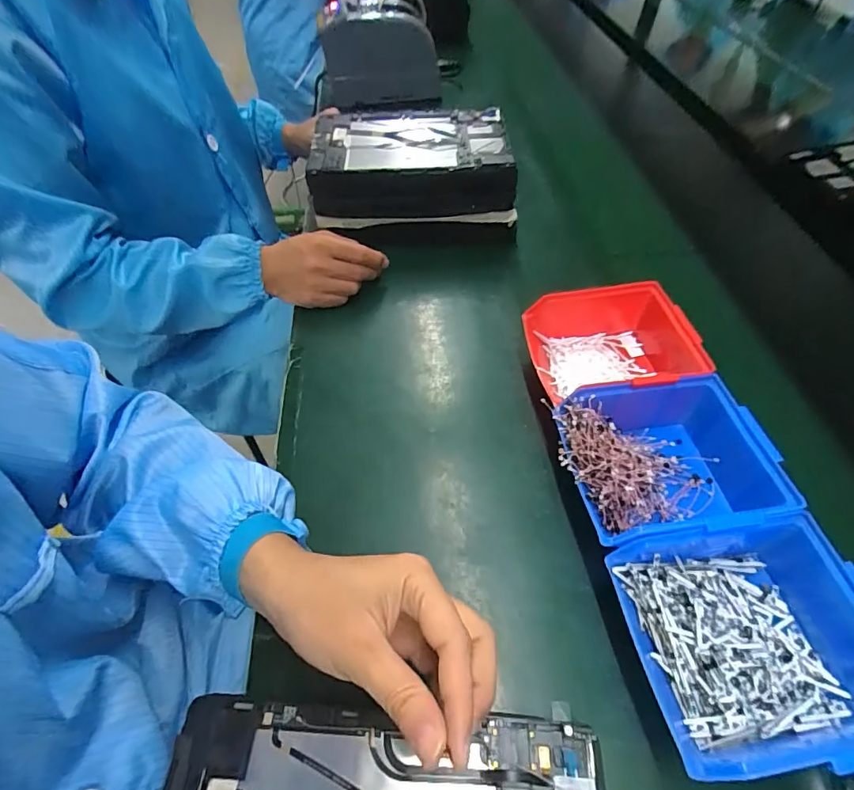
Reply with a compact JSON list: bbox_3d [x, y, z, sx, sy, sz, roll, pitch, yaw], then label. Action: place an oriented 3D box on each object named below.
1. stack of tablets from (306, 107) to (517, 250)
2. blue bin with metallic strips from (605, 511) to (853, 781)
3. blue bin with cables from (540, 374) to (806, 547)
[{"bbox_3d":[-0.020,-0.278,0.591,0.242,0.114,0.157,-2,54,-3],"label":"stack of tablets"},{"bbox_3d":[0.209,0.150,0.287,0.147,0.072,0.122,-8,54,-7],"label":"blue bin with metallic strips"},{"bbox_3d":[0.185,0.054,0.354,0.162,0.068,0.123,-2,54,-3],"label":"blue bin with cables"}]

